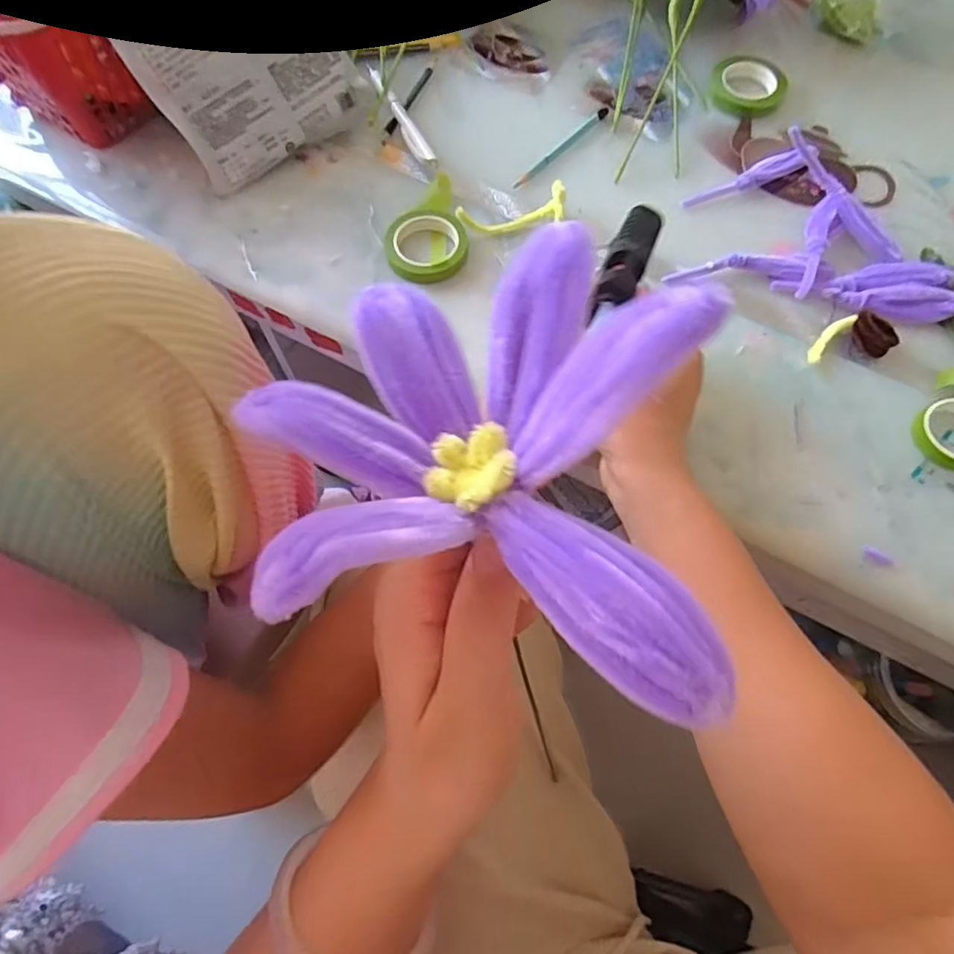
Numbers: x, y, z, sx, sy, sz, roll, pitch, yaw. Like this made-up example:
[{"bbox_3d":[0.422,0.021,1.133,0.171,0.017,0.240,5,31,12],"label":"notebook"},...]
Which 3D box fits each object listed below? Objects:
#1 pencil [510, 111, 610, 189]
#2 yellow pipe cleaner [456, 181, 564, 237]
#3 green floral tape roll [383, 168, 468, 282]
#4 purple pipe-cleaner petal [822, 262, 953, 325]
[{"bbox_3d":[0.072,-0.281,0.501,0.008,0.004,0.121,39,72,15],"label":"pencil"},{"bbox_3d":[0.028,-0.204,0.458,0.084,0.024,0.027,-15,67,-7],"label":"yellow pipe cleaner"},{"bbox_3d":[-0.042,-0.194,0.459,0.062,0.015,0.097,-13,67,-6],"label":"green floral tape roll"},{"bbox_3d":[0.308,-0.137,0.437,0.091,0.015,0.044,4,67,2],"label":"purple pipe-cleaner petal"}]

